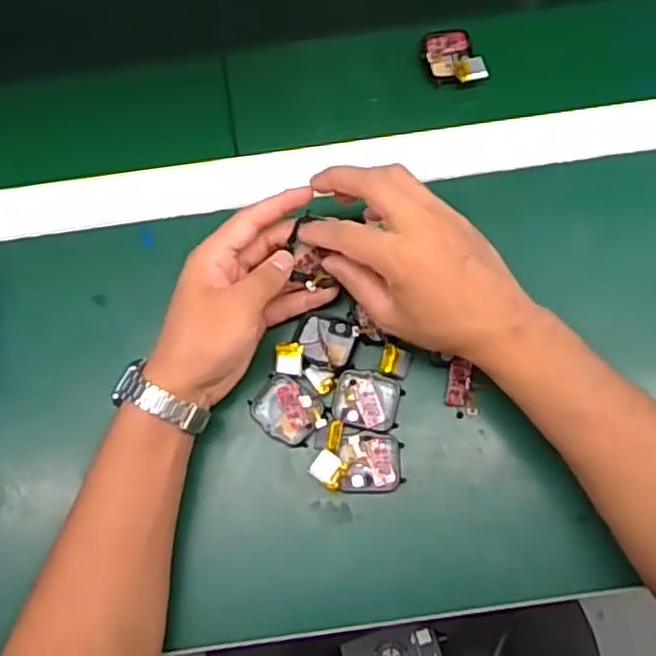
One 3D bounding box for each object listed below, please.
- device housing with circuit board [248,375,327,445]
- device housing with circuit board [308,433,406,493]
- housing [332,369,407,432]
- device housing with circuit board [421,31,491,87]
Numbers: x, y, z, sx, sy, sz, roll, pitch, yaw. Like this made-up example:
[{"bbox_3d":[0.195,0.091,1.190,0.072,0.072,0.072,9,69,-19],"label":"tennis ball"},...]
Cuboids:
[{"bbox_3d":[-0.028,0.054,0.458,0.040,0.016,0.048,-32,77,-6],"label":"device housing with circuit board"},{"bbox_3d":[0.019,0.090,0.449,0.059,0.011,0.037,0,75,2],"label":"device housing with circuit board"},{"bbox_3d":[0.027,0.048,0.460,0.044,0.010,0.039,10,76,5],"label":"housing"},{"bbox_3d":[0.098,-0.213,0.528,0.042,0.010,0.054,-14,75,-2],"label":"device housing with circuit board"}]

